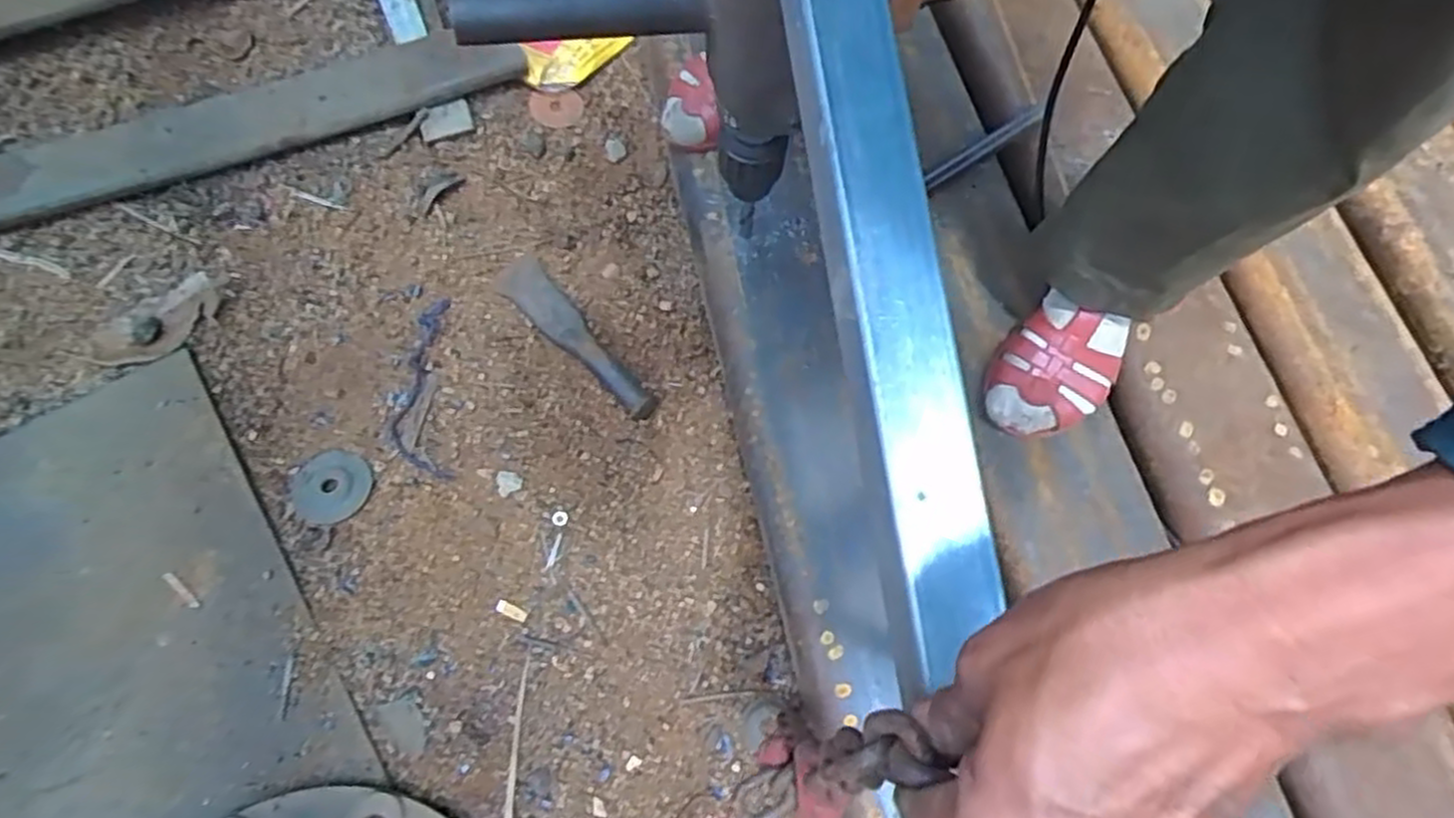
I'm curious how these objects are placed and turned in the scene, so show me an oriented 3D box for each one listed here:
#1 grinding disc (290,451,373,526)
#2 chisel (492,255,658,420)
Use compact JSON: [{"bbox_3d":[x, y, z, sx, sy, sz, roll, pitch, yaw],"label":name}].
[{"bbox_3d":[-0.390,0.075,0.767,0.077,0.007,0.072,1,71,-2],"label":"grinding disc"},{"bbox_3d":[-0.162,-0.077,0.825,0.048,0.028,0.232,-39,77,-14],"label":"chisel"}]

